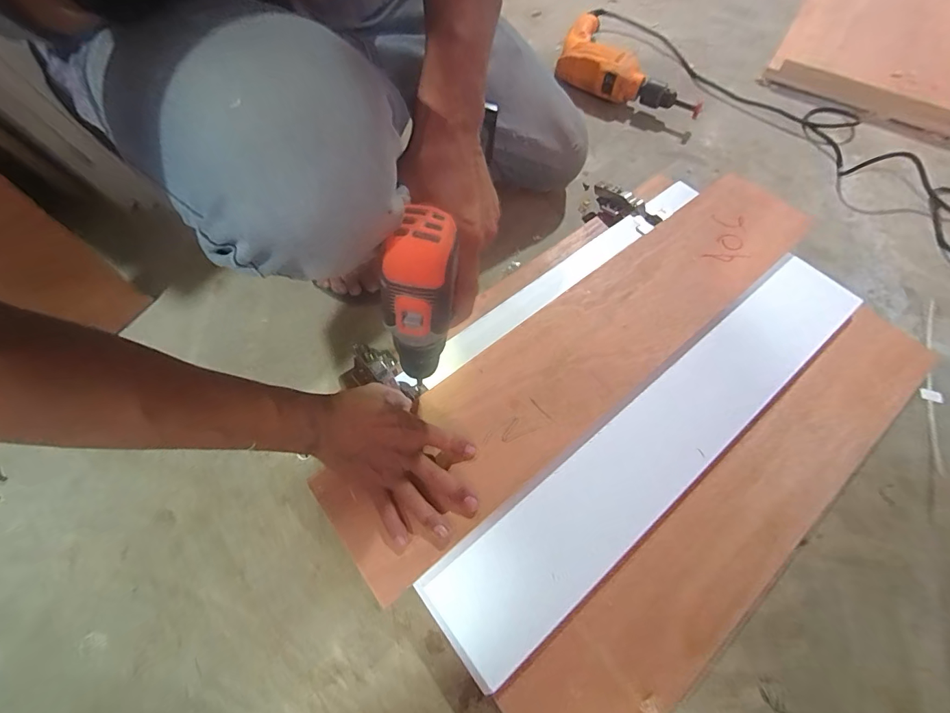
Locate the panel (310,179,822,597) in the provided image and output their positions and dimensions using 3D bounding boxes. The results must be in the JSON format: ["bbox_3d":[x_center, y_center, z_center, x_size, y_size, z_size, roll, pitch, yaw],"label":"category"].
[{"bbox_3d":[0.150,-0.030,0.481,0.682,0.015,0.133,-37,67,-18],"label":"panel"}]

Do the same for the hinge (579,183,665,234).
[{"bbox_3d":[0.215,-0.221,0.615,0.065,0.046,0.125,-40,53,-20],"label":"hinge"}]

